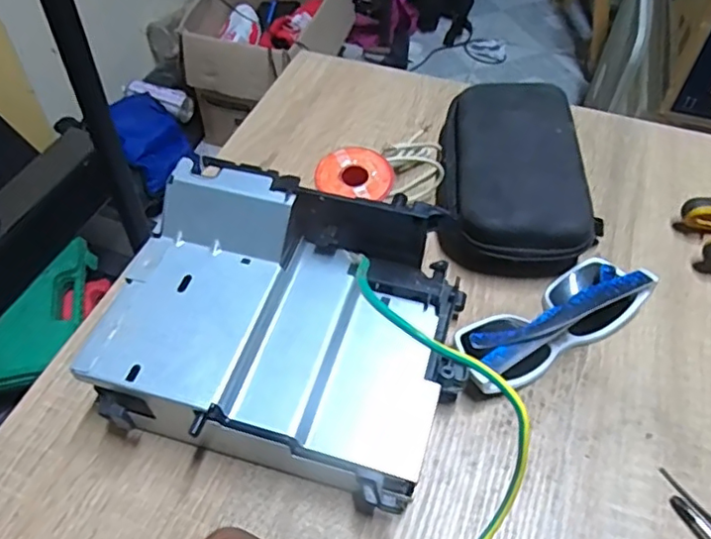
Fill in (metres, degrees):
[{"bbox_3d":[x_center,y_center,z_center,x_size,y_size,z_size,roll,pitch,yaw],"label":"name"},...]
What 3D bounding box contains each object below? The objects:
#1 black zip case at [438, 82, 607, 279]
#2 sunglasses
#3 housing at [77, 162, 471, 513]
[{"bbox_3d":[0.120,-0.076,0.461,0.104,0.053,0.186,5,51,4],"label":"black zip case"},{"bbox_3d":[0.123,0.029,0.378,0.143,0.042,0.050,-24,55,-19],"label":"sunglasses"},{"bbox_3d":[-0.038,0.033,0.338,0.184,0.094,0.142,11,52,8],"label":"housing"}]

